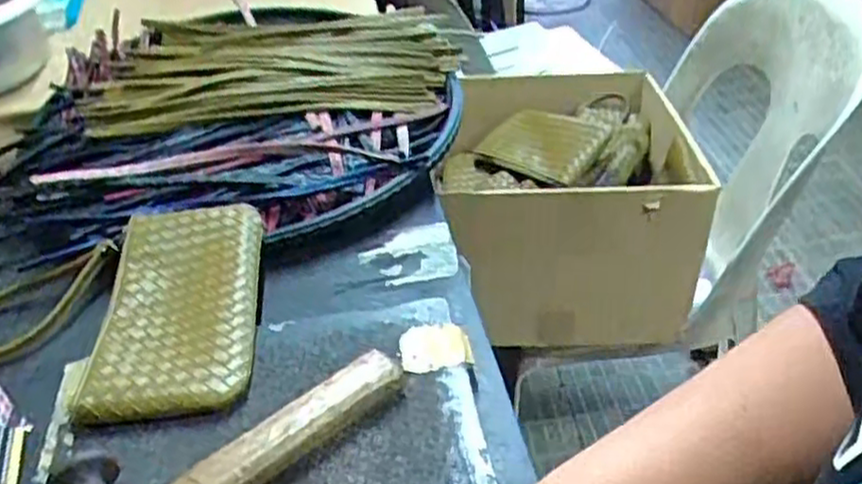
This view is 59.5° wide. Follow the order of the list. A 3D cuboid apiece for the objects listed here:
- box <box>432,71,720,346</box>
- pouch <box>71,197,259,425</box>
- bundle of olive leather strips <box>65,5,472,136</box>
[{"bbox_3d":[0.183,-0.071,1.040,0.305,0.232,0.366,-2,39,5],"label":"box"},{"bbox_3d":[-0.183,0.045,0.553,0.110,0.028,0.197,-7,38,-2],"label":"pouch"},{"bbox_3d":[-0.172,-0.198,0.828,0.392,0.043,0.224,-7,38,-2],"label":"bundle of olive leather strips"}]

